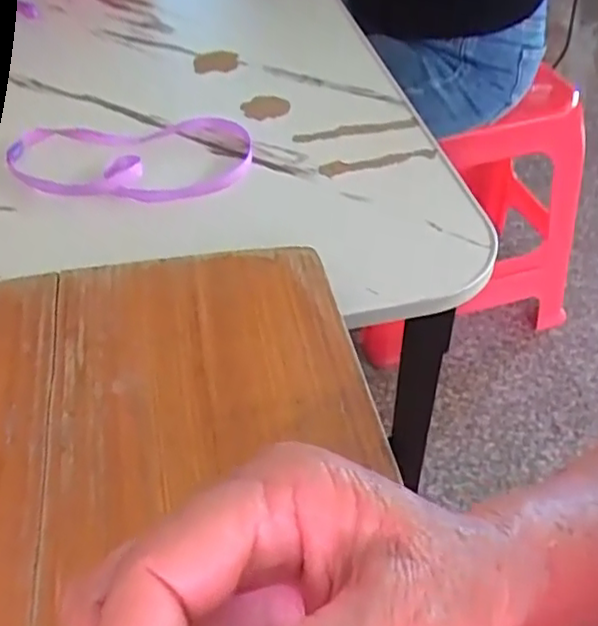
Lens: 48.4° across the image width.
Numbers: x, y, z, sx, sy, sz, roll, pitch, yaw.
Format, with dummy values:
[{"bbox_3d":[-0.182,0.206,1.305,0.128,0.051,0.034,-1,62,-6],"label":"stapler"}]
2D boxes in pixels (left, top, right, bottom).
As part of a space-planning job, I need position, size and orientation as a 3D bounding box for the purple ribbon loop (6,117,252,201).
[{"bbox_3d":[-0.130,-0.120,0.510,0.183,0.009,0.097,-7,46,-6],"label":"purple ribbon loop"}]

